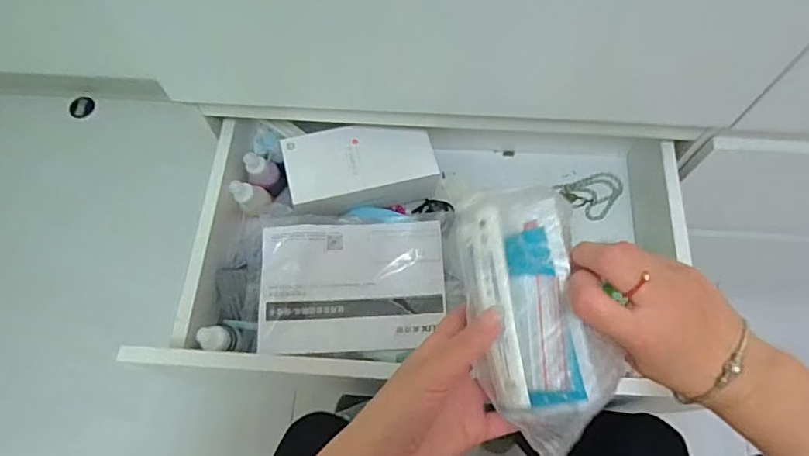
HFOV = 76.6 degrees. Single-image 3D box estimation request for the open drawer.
[{"bbox_3d":[0.055,0.010,0.634,0.588,0.127,0.374,3,66,2],"label":"open drawer"}]

